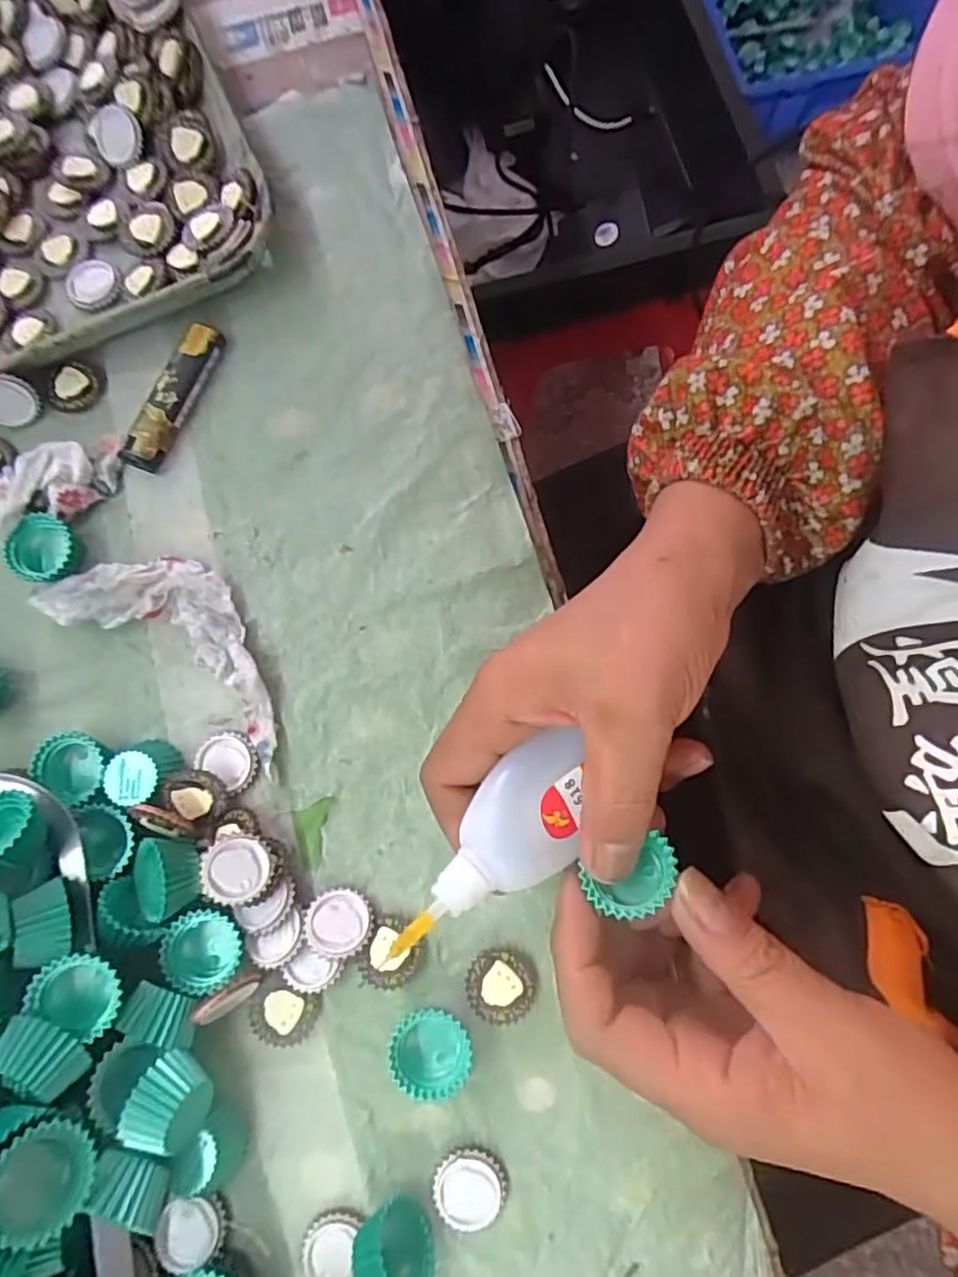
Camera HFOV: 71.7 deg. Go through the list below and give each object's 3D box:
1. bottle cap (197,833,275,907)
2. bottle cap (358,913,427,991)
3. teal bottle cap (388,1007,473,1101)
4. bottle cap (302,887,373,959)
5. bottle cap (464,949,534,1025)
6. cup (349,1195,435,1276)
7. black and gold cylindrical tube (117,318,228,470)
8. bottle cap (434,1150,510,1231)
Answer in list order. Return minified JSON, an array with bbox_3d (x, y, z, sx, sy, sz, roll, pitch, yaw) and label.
[{"bbox_3d":[-0.099,0.094,0.271,0.027,0.004,0.026,4,79,-20],"label":"bottle cap"},{"bbox_3d":[-0.036,0.132,0.278,0.025,0.008,0.029,20,79,5],"label":"bottle cap"},{"bbox_3d":[-0.020,0.165,0.266,0.030,0.016,0.030,0,78,1],"label":"teal bottle cap"},{"bbox_3d":[-0.059,0.119,0.278,0.028,0.005,0.027,4,53,-5],"label":"bottle cap"},{"bbox_3d":[0.009,0.144,0.274,0.028,0.007,0.028,0,78,1],"label":"bottle cap"},{"bbox_3d":[-0.031,0.230,0.248,0.030,0.024,0.023,8,79,3],"label":"cup"},{"bbox_3d":[-0.152,-0.120,0.331,0.019,0.011,0.078,22,80,6],"label":"black and gold cylindrical tube"},{"bbox_3d":[-0.003,0.216,0.260,0.028,0.006,0.027,0,78,1],"label":"bottle cap"}]

